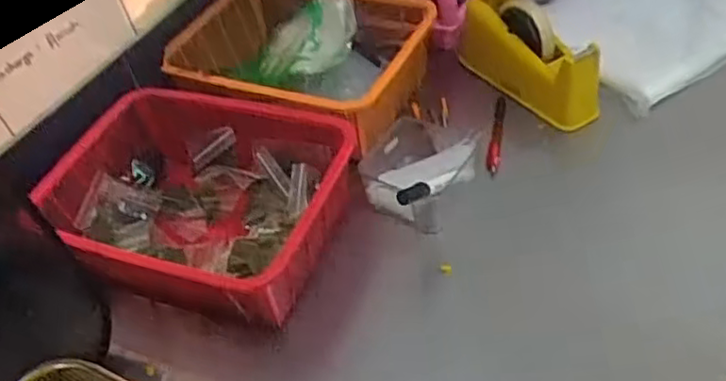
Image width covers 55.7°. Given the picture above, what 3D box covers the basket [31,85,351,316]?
[{"bbox_3d":[-0.172,0.013,0.728,0.271,0.104,0.231,10,49,20],"label":"basket"}]

